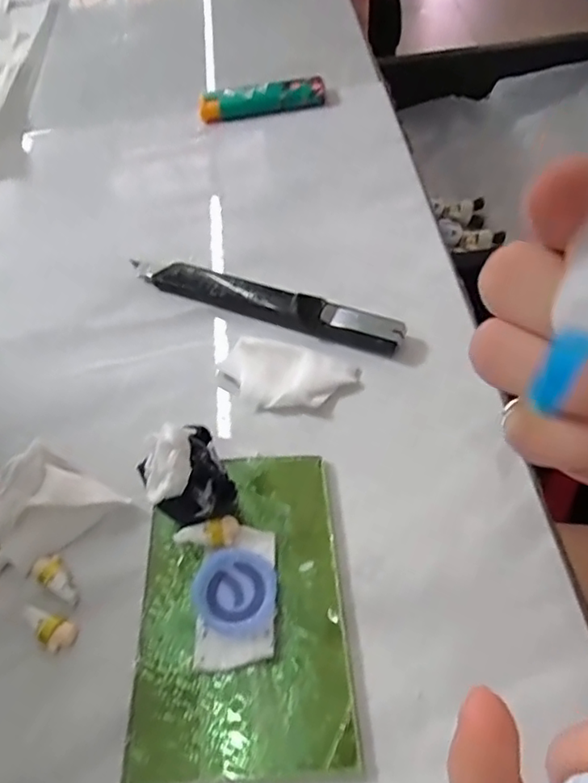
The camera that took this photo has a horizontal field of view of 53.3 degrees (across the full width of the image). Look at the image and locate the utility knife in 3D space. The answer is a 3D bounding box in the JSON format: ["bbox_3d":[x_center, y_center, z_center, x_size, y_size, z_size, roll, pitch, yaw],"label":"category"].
[{"bbox_3d":[-0.015,-0.042,0.269,0.134,0.012,0.015,20,59,17],"label":"utility knife"}]

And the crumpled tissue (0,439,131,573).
[{"bbox_3d":[-0.090,0.044,0.213,0.038,0.016,0.038,25,61,20],"label":"crumpled tissue"}]

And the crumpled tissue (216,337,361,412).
[{"bbox_3d":[-0.004,-0.005,0.245,0.052,0.008,0.031,19,59,17],"label":"crumpled tissue"}]

